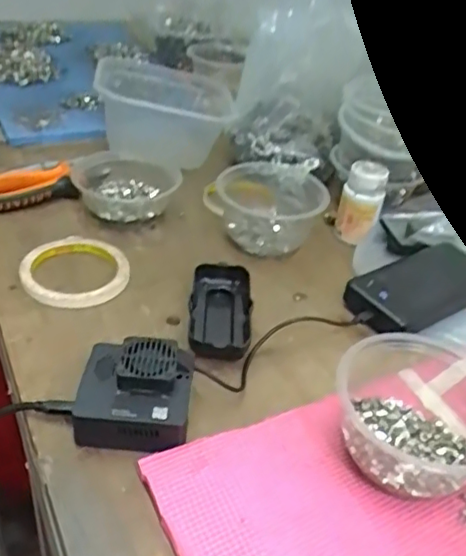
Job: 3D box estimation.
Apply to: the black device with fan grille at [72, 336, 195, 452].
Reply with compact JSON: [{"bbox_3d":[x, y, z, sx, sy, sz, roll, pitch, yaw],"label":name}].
[{"bbox_3d":[-0.069,0.081,0.421,0.076,0.042,0.070,6,37,-1],"label":"black device with fan grille"}]

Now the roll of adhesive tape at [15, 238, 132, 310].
[{"bbox_3d":[-0.148,-0.007,0.558,0.096,0.017,0.096,4,37,-3],"label":"roll of adhesive tape"}]

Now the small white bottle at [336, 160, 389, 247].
[{"bbox_3d":[0.139,-0.082,0.640,0.043,0.074,0.043,12,38,7],"label":"small white bottle"}]

